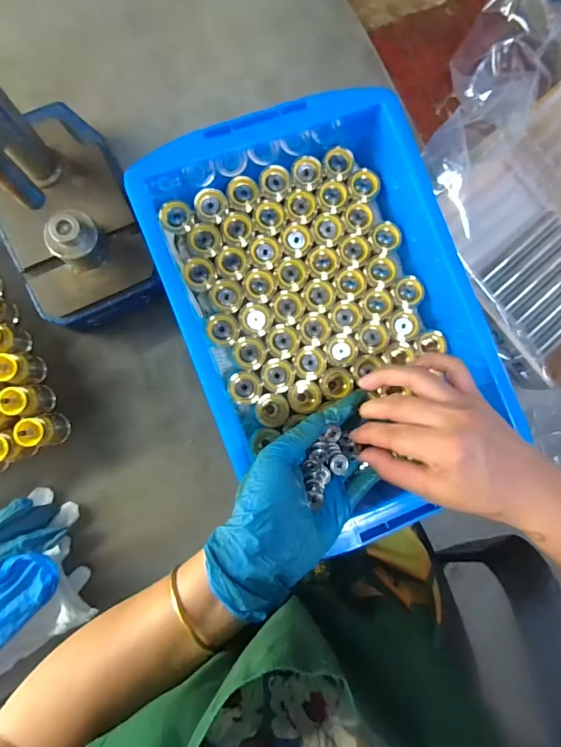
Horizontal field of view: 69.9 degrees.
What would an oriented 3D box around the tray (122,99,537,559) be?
[{"bbox_3d":[0.043,-0.039,0.359,0.236,0.084,0.371,-22,88,-10],"label":"tray"}]

